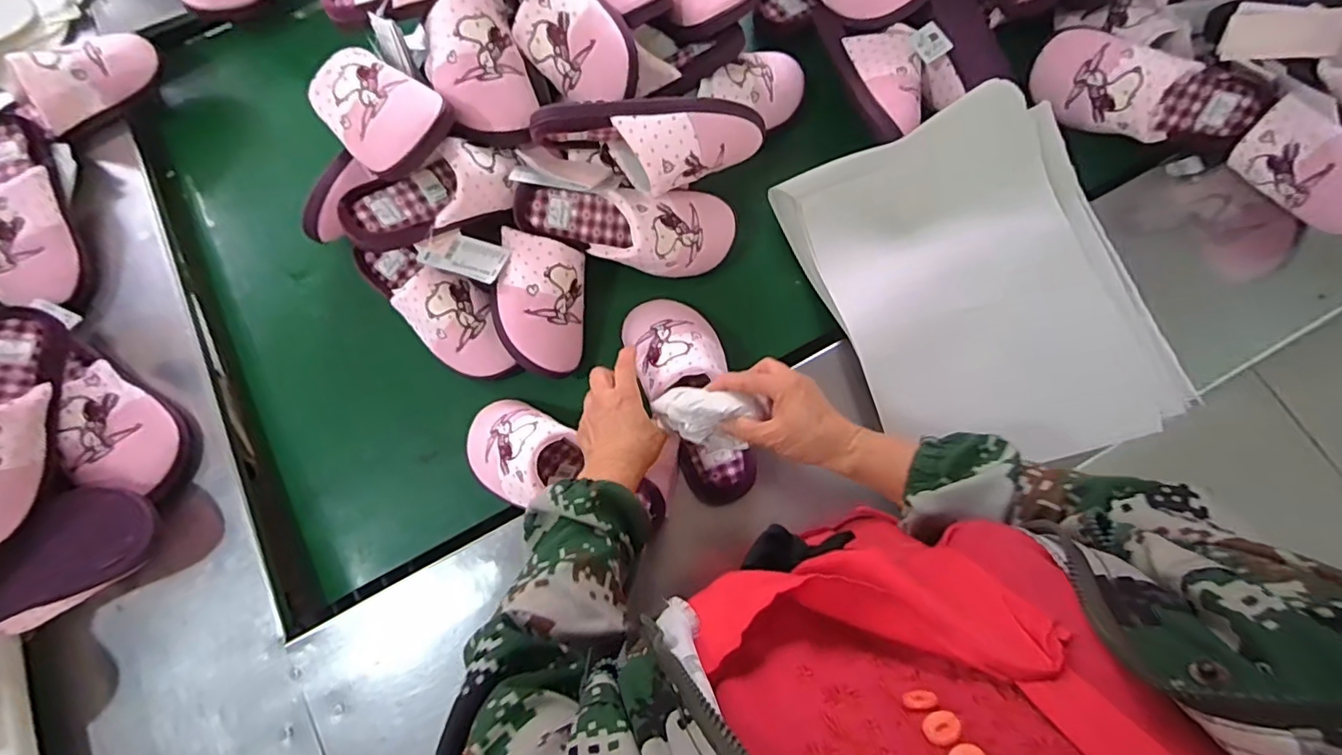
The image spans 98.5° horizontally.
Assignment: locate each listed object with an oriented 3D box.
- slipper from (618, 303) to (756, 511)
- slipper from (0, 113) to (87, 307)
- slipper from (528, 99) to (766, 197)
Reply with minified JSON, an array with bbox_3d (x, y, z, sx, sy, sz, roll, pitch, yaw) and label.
[{"bbox_3d":[0.020,0.011,0.605,0.094,0.104,0.232,-19,79,-3],"label":"slipper"},{"bbox_3d":[-0.775,-0.196,0.688,0.084,0.096,0.250,-19,78,-3],"label":"slipper"},{"bbox_3d":[-0.020,-0.232,0.591,0.231,0.069,0.073,-3,77,0],"label":"slipper"}]

